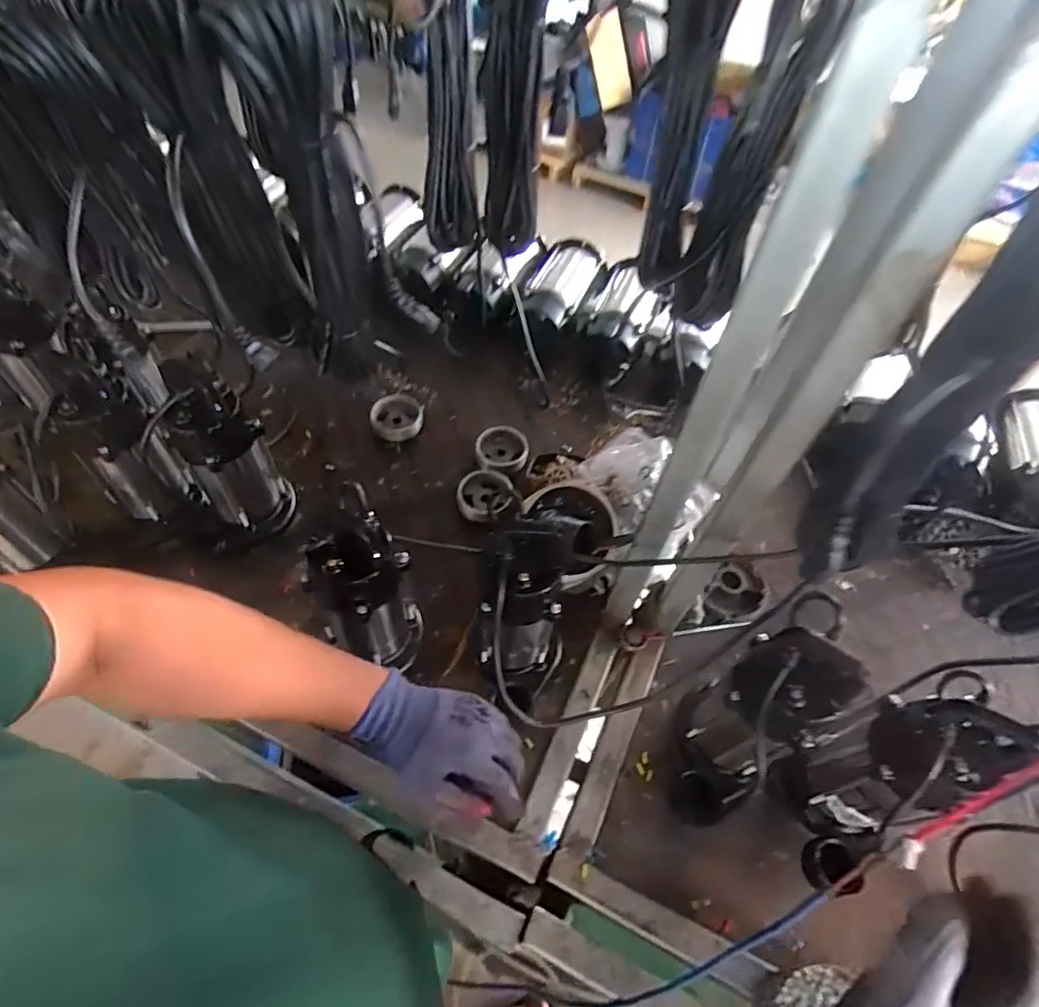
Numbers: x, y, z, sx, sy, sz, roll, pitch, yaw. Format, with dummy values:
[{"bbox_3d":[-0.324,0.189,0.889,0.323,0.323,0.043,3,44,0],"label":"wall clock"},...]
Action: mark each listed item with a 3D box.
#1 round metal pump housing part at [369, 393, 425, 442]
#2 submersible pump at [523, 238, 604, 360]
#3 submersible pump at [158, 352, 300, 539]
[{"bbox_3d":[-0.217,-0.154,1.040,0.096,0.031,0.095,2,54,-3],"label":"round metal pump housing part"},{"bbox_3d":[0.077,-0.419,1.154,0.113,0.082,0.273,20,55,9],"label":"submersible pump"},{"bbox_3d":[-0.369,-0.061,0.756,0.102,0.246,0.096,-27,61,-22],"label":"submersible pump"}]

